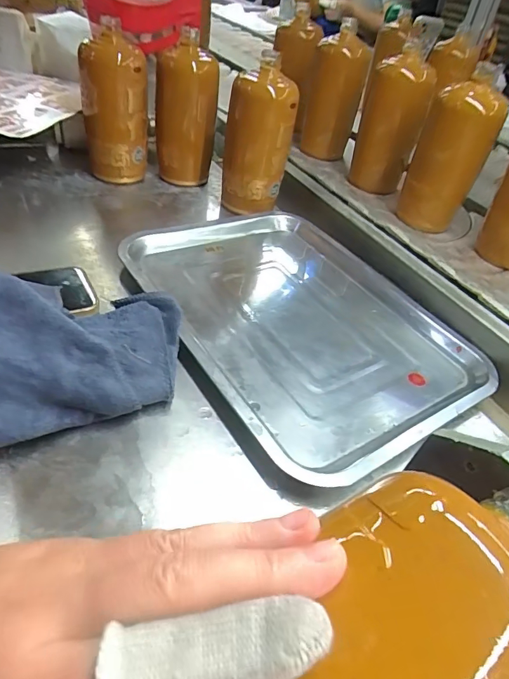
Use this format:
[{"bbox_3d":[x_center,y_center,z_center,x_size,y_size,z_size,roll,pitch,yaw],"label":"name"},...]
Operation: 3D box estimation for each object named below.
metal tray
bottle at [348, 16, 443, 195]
[{"bbox_3d":[0.044,-0.029,0.453,0.265,0.040,0.346,-21,51,-27],"label":"metal tray"},{"bbox_3d":[0.202,-0.328,0.631,0.087,0.190,0.082,16,44,8],"label":"bottle"}]

